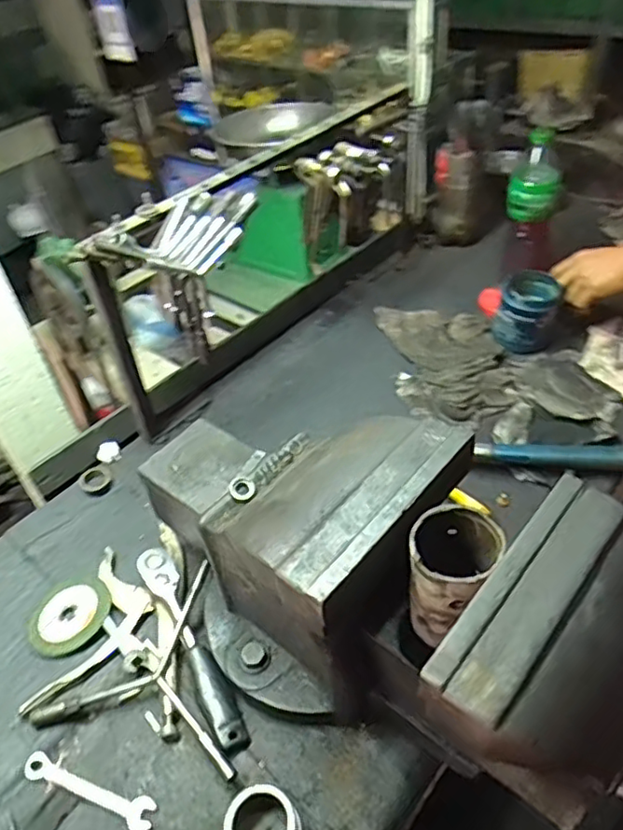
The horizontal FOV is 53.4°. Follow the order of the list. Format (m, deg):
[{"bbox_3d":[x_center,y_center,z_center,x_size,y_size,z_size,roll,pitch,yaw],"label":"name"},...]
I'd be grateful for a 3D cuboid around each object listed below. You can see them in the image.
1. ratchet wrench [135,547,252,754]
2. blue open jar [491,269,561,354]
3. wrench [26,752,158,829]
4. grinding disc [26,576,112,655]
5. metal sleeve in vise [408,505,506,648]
[{"bbox_3d":[-0.129,0.242,0.669,0.038,0.039,0.241,-26,46,-20],"label":"ratchet wrench"},{"bbox_3d":[0.342,-0.162,0.987,0.092,0.100,0.091,13,46,21],"label":"blue open jar"},{"bbox_3d":[-0.208,0.351,0.582,0.139,0.012,0.027,13,46,20],"label":"wrench"},{"bbox_3d":[-0.282,0.232,0.721,0.098,0.016,0.092,-4,42,3],"label":"grinding disc"},{"bbox_3d":[0.108,0.122,0.475,0.062,0.093,0.069,13,46,20],"label":"metal sleeve in vise"}]

